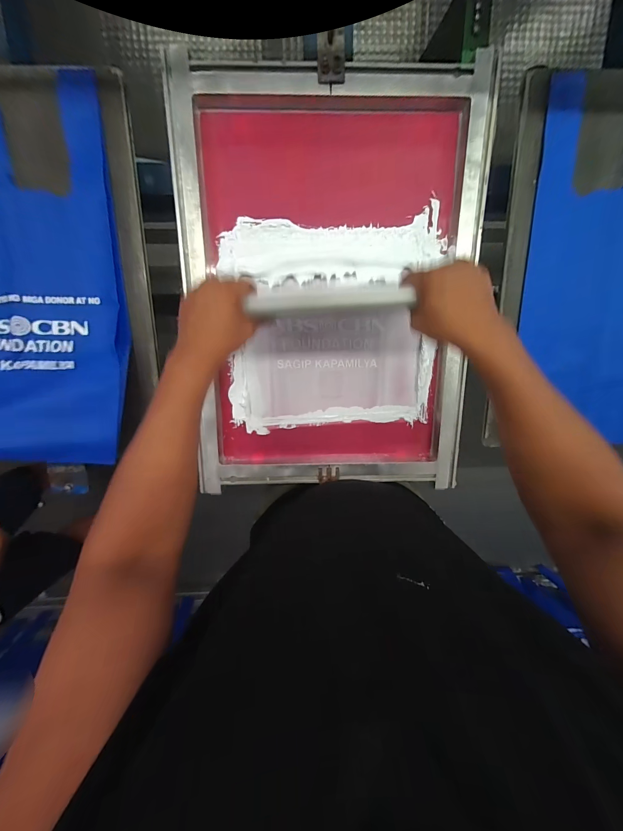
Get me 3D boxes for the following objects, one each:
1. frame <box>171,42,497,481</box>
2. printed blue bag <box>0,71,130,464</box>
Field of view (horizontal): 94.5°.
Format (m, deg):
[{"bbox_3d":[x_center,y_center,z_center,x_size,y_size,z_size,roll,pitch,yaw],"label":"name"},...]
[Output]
[{"bbox_3d":[0.032,-0.184,0.489,0.465,0.049,0.621,-1,100,-2],"label":"frame"},{"bbox_3d":[-0.472,-0.217,0.416,0.318,0.115,0.511,0,102,-1],"label":"printed blue bag"}]

